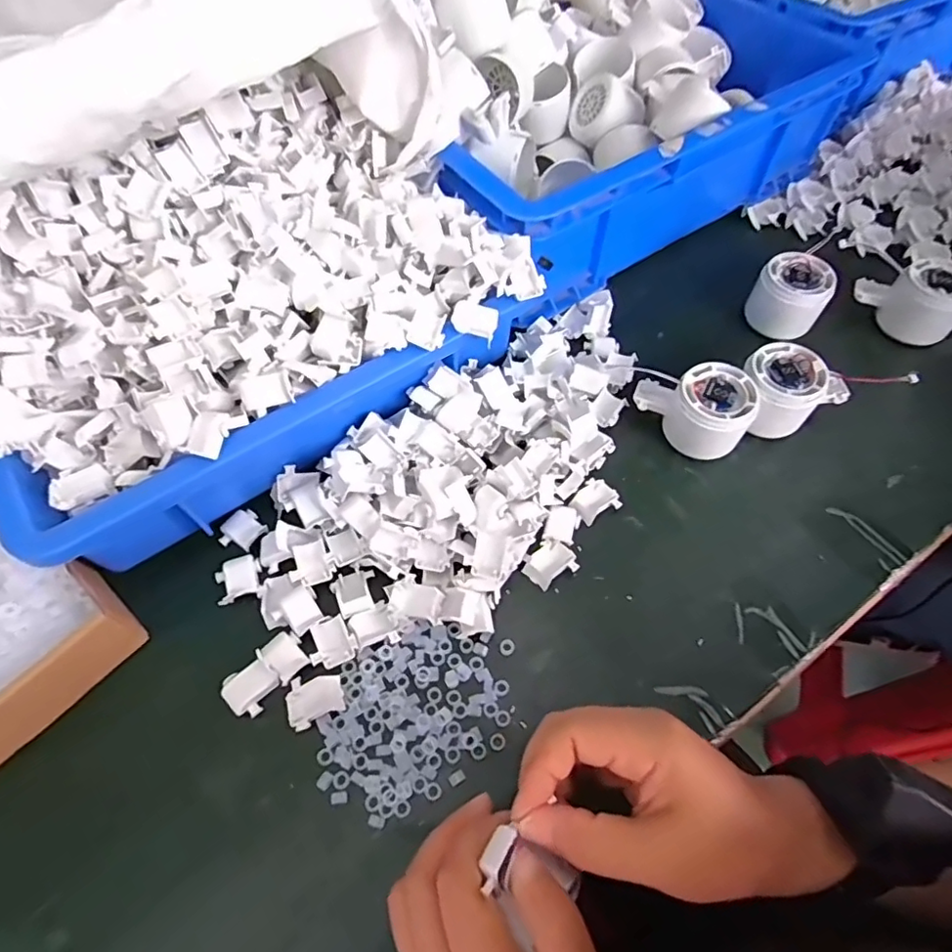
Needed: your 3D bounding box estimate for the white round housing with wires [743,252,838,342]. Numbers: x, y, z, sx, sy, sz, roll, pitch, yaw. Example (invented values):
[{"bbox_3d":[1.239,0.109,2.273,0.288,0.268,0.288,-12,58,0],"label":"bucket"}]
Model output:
[{"bbox_3d":[0.272,-0.157,0.492,0.056,0.046,0.052,0,59,0],"label":"white round housing with wires"}]

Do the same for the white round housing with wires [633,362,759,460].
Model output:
[{"bbox_3d":[0.164,-0.053,0.434,0.086,0.051,0.059,40,67,21],"label":"white round housing with wires"}]

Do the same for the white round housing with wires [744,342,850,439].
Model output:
[{"bbox_3d":[0.241,-0.067,0.442,0.079,0.054,0.055,-24,62,-14],"label":"white round housing with wires"}]

